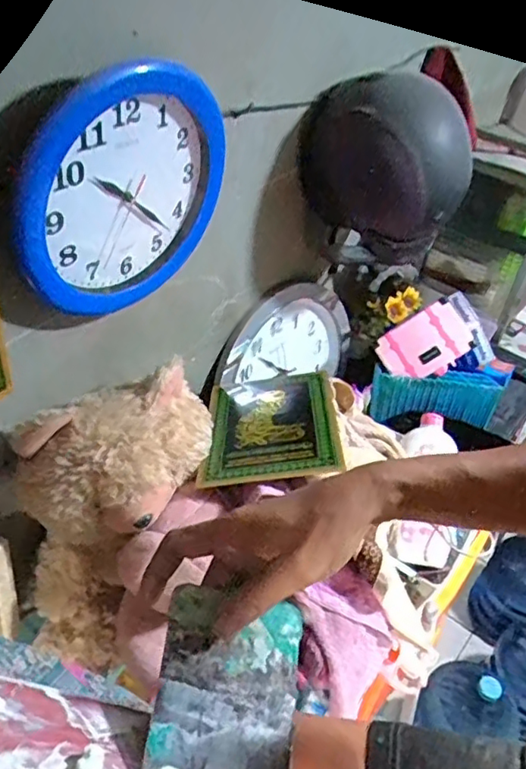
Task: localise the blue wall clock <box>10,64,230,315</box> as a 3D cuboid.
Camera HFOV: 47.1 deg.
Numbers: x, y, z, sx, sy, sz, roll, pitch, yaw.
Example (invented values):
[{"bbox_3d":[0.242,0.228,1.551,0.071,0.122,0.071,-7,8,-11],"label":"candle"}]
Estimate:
[{"bbox_3d":[-0.143,-0.205,0.669,0.042,0.261,0.280,34,49,26],"label":"blue wall clock"}]

